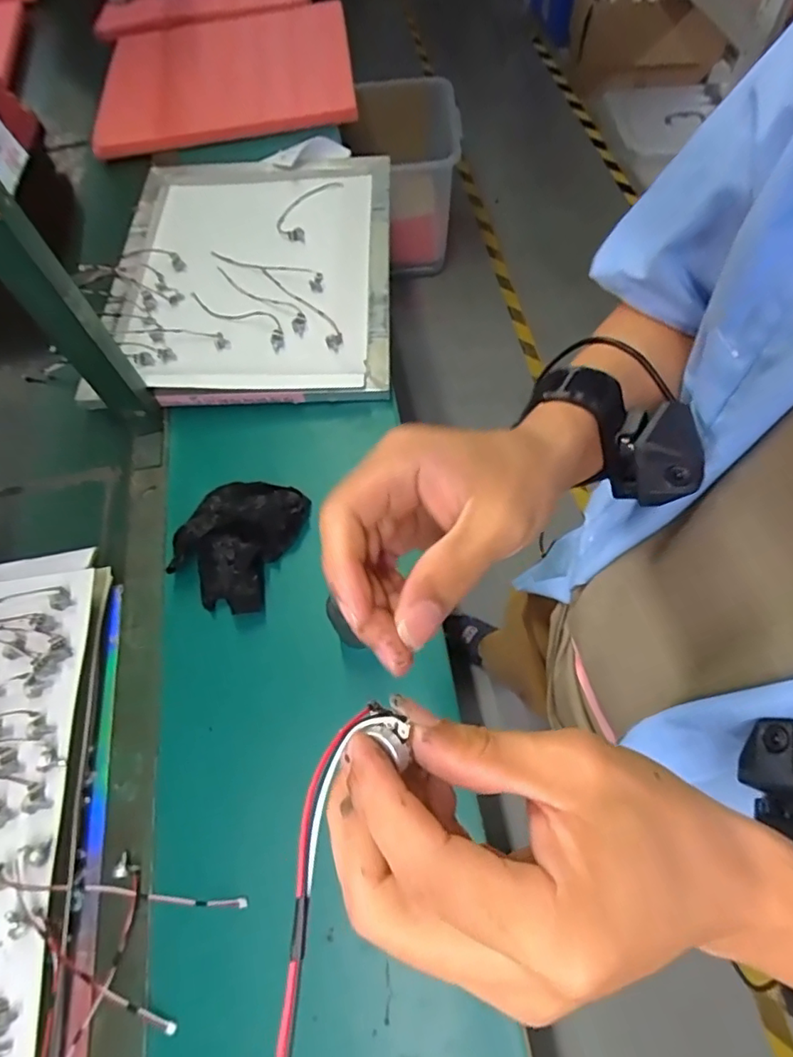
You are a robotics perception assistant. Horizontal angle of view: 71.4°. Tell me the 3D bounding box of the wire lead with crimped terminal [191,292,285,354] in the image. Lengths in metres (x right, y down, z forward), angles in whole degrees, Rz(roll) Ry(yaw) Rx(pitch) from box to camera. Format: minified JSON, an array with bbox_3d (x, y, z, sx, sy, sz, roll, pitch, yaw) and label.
[{"bbox_3d":[-0.232,-0.319,0.816,0.196,0.020,0.050,32,69,20],"label":"wire lead with crimped terminal"}]

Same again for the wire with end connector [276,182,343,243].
[{"bbox_3d":[-0.151,-0.534,0.924,0.063,0.018,0.160,16,65,14],"label":"wire with end connector"}]

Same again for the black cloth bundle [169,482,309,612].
[{"bbox_3d":[-0.192,0.014,0.644,0.138,0.072,0.156,16,65,14],"label":"black cloth bundle"}]

